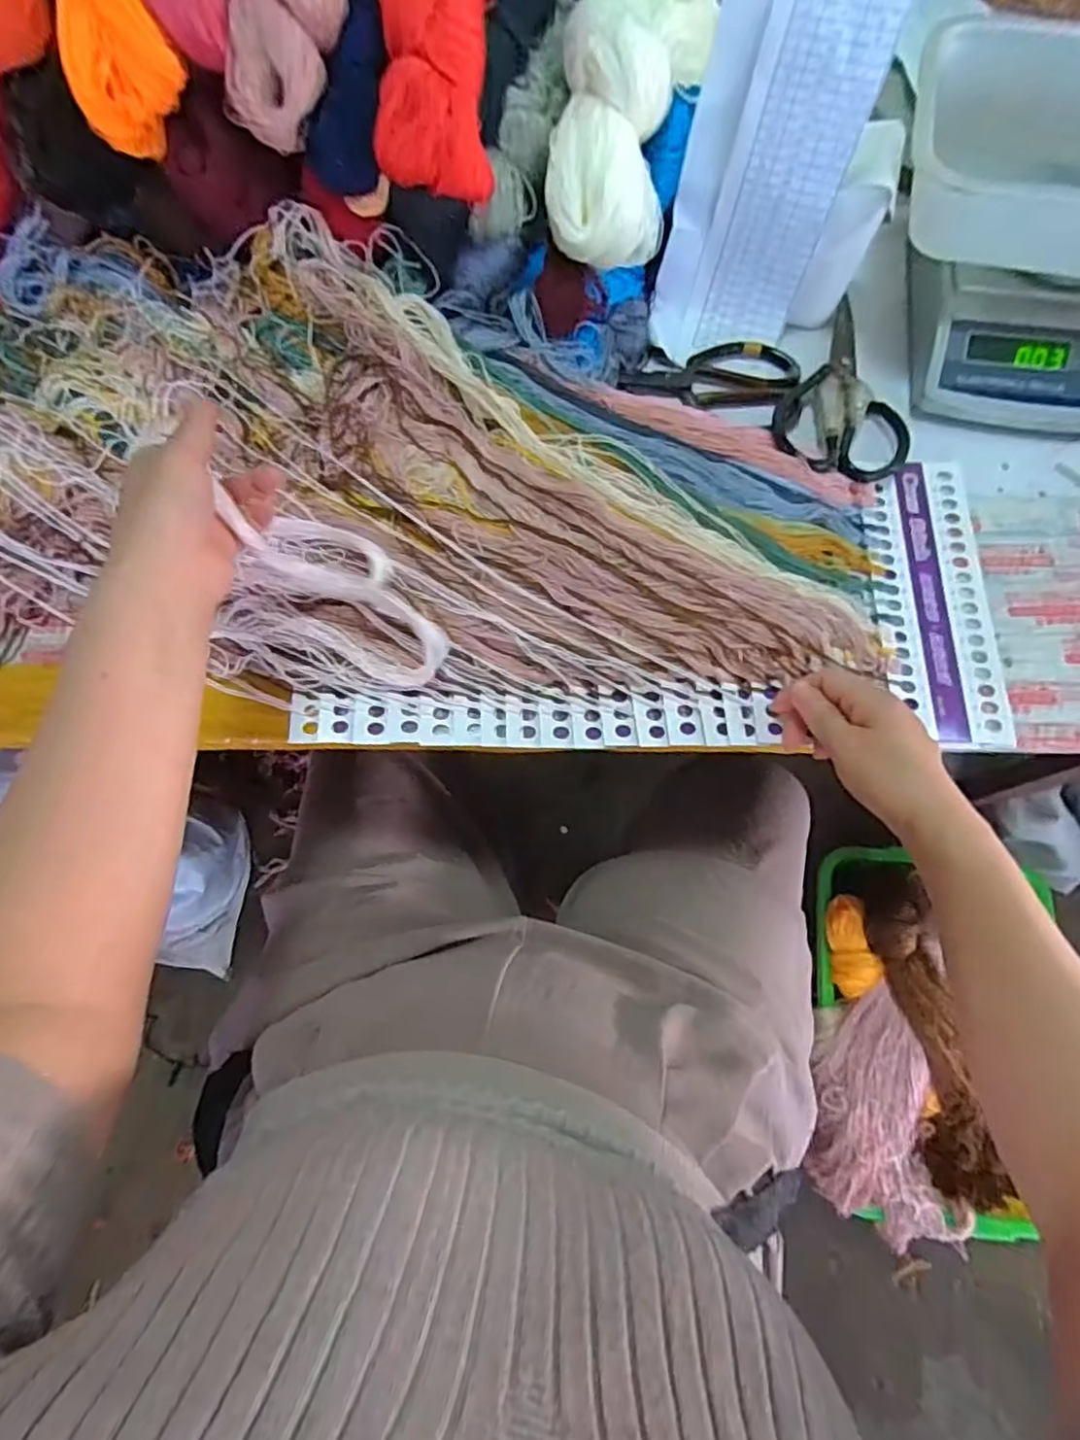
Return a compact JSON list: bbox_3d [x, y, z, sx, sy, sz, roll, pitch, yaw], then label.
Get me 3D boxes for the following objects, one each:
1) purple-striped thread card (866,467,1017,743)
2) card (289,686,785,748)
[{"bbox_3d":[0.300,-0.095,0.497,0.084,0.004,0.236,4,71,0],"label":"purple-striped thread card"},{"bbox_3d":[-0.007,-0.001,0.474,0.347,0.009,0.044,0,73,3],"label":"card"}]

